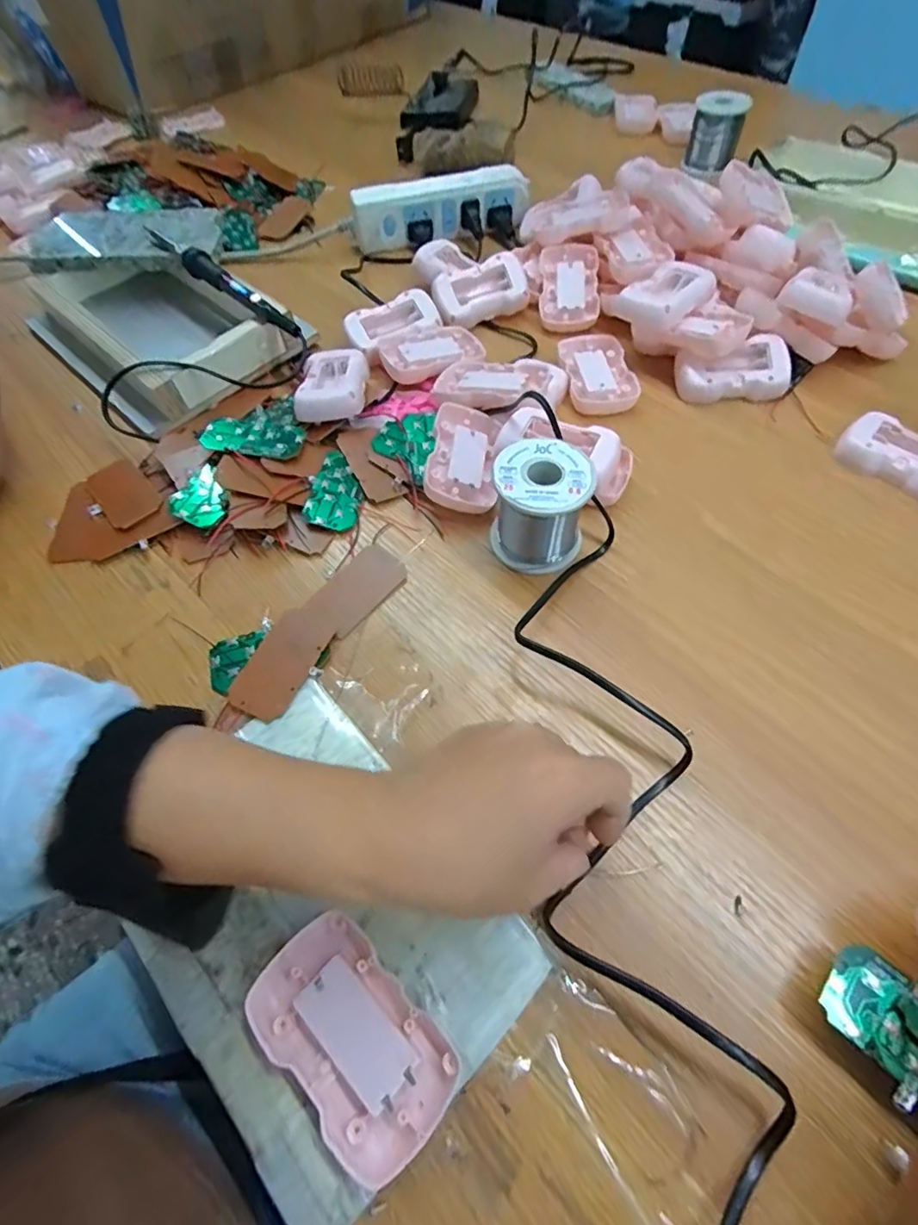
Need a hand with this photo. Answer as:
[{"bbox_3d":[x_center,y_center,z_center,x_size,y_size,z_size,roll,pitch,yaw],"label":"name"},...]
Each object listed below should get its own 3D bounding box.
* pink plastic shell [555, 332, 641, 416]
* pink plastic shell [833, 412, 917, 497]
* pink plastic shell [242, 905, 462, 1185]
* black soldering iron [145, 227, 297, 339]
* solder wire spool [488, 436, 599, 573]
[{"bbox_3d":[0.117,-0.204,0.466,0.053,0.012,0.093,-9,60,-3],"label":"pink plastic shell"},{"bbox_3d":[0.330,-0.116,0.405,0.084,0.020,0.051,40,69,22],"label":"pink plastic shell"},{"bbox_3d":[-0.044,0.180,0.233,0.053,0.019,0.088,-41,67,-20],"label":"pink plastic shell"},{"bbox_3d":[-0.210,-0.295,0.482,0.224,0.024,0.024,40,68,23],"label":"black soldering iron"},{"bbox_3d":[0.054,-0.069,0.360,0.061,0.063,0.058,9,61,7],"label":"solder wire spool"}]

